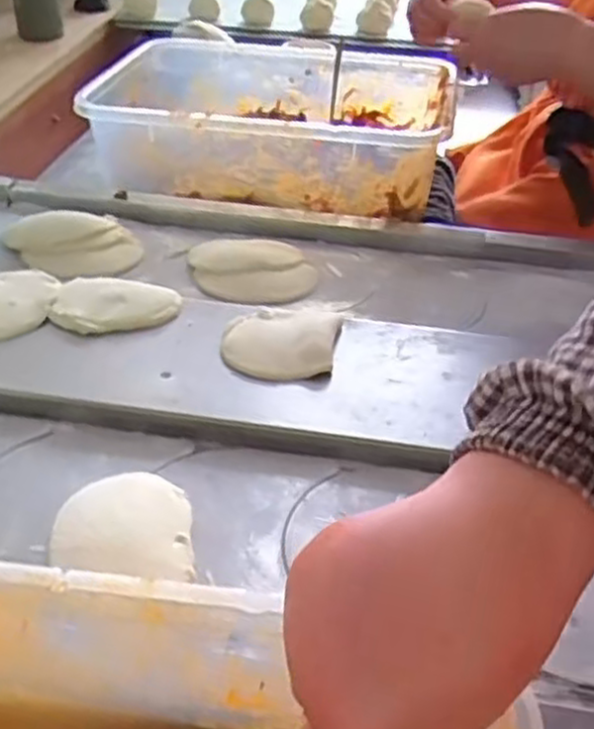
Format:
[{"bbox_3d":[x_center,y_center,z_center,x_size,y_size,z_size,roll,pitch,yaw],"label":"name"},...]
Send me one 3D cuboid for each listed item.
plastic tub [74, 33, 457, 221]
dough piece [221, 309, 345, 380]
[{"bbox_3d":[-0.026,-0.282,0.871,0.384,0.096,0.281,8,37,6],"label":"plastic tub"},{"bbox_3d":[-0.012,-0.021,0.583,0.082,0.011,0.084,8,37,6],"label":"dough piece"}]

